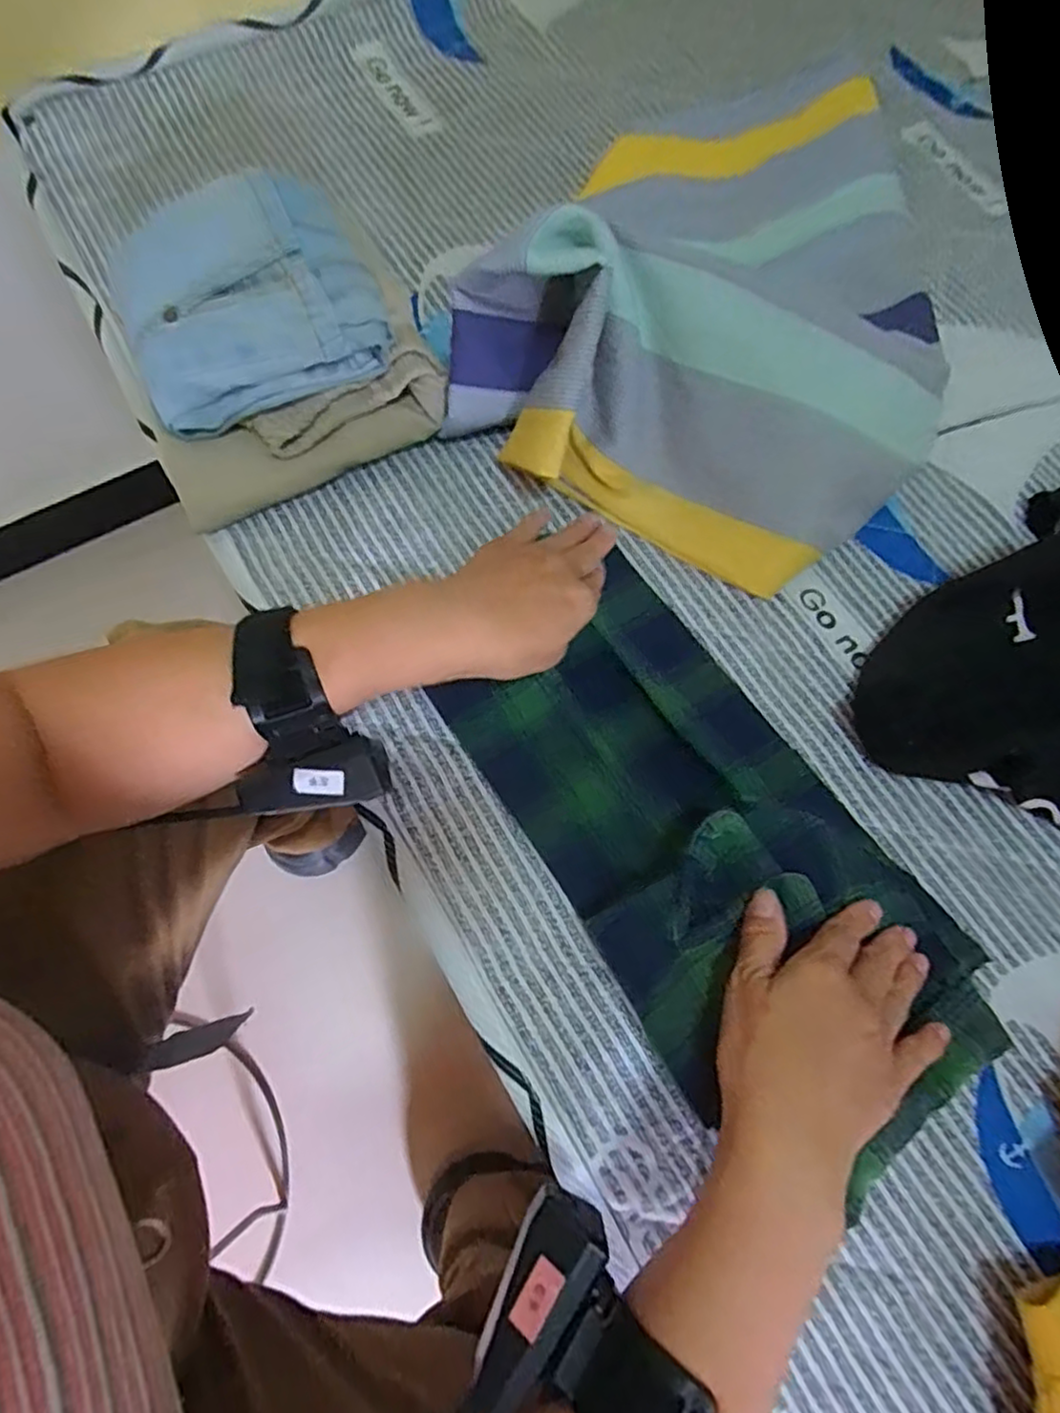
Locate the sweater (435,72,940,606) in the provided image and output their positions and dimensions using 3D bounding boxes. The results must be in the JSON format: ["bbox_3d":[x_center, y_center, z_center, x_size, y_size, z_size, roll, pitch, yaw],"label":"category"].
[{"bbox_3d":[0.156,-0.312,0.452,0.276,0.117,0.427,27,73,7],"label":"sweater"}]

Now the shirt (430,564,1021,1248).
[{"bbox_3d":[0.094,0.075,0.360,0.161,0.038,0.312,-34,76,-12],"label":"shirt"}]

